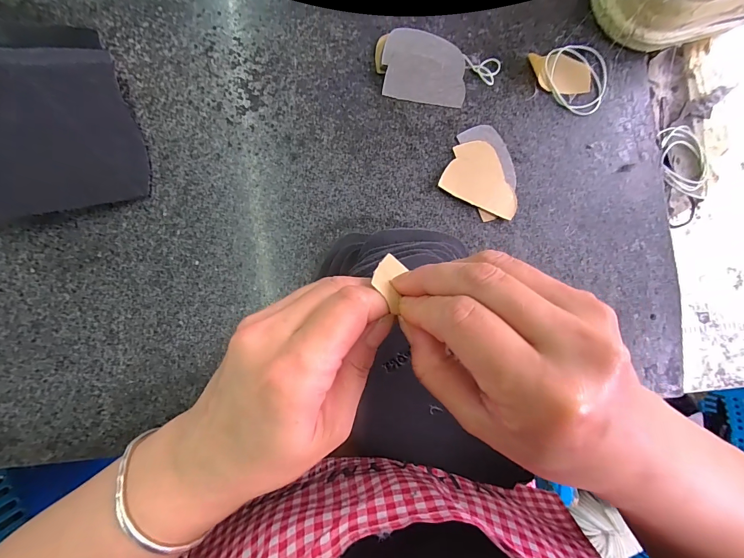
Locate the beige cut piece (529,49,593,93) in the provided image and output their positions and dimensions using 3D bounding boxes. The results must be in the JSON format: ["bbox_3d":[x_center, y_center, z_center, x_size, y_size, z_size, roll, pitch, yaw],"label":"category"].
[{"bbox_3d":[0.167,-0.183,0.312,0.056,0.011,0.038,-8,87,-5],"label":"beige cut piece"}]

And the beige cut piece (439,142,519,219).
[{"bbox_3d":[0.097,-0.088,0.303,0.068,0.004,0.053,23,82,-4],"label":"beige cut piece"}]

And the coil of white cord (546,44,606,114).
[{"bbox_3d":[0.186,-0.180,0.316,0.060,0.004,0.064,0,87,-4],"label":"coil of white cord"}]

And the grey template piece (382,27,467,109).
[{"bbox_3d":[0.046,-0.180,0.300,0.071,0.014,0.052,7,86,-4],"label":"grey template piece"}]

